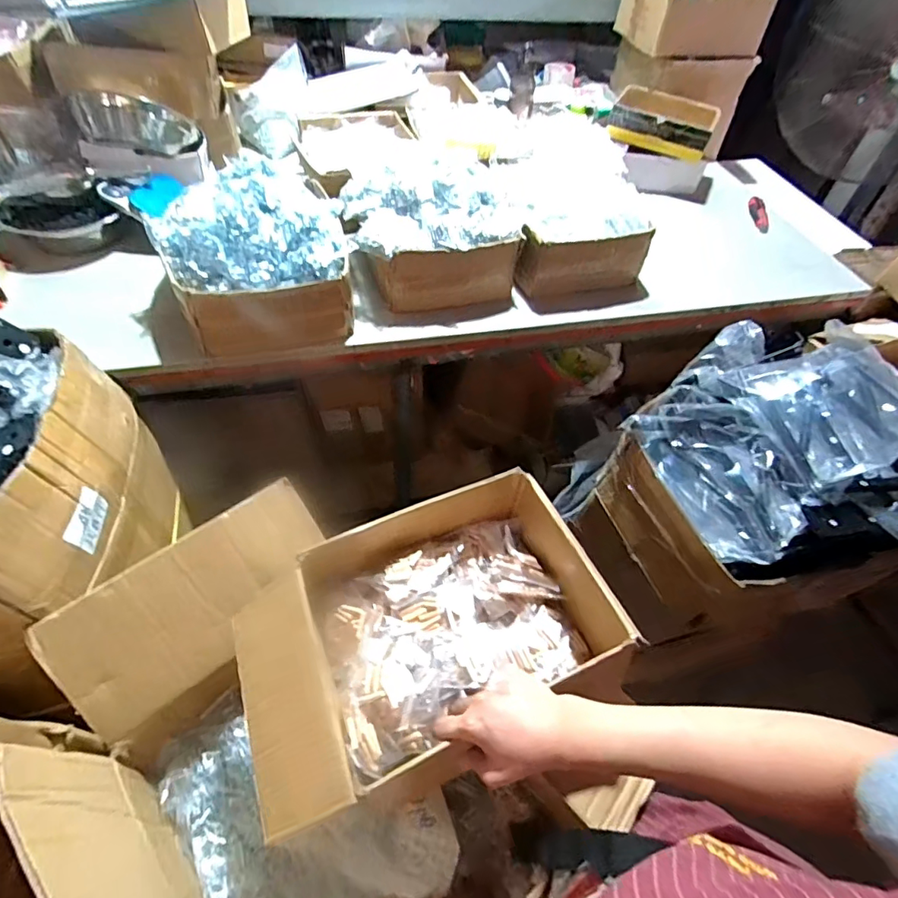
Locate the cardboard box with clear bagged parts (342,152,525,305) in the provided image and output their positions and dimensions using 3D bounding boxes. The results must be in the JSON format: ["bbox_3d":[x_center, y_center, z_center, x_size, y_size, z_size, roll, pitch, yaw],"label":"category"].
[{"bbox_3d":[-0.020,-0.427,0.985,0.334,0.192,0.228,-15,54,-15],"label":"cardboard box with clear bagged parts"}]

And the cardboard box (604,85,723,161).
[{"bbox_3d":[0.536,-0.832,1.303,0.273,0.082,0.196,16,52,8],"label":"cardboard box"}]

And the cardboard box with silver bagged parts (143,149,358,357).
[{"bbox_3d":[-0.336,-0.340,0.899,0.305,0.201,0.284,-15,54,-16],"label":"cardboard box with silver bagged parts"}]

